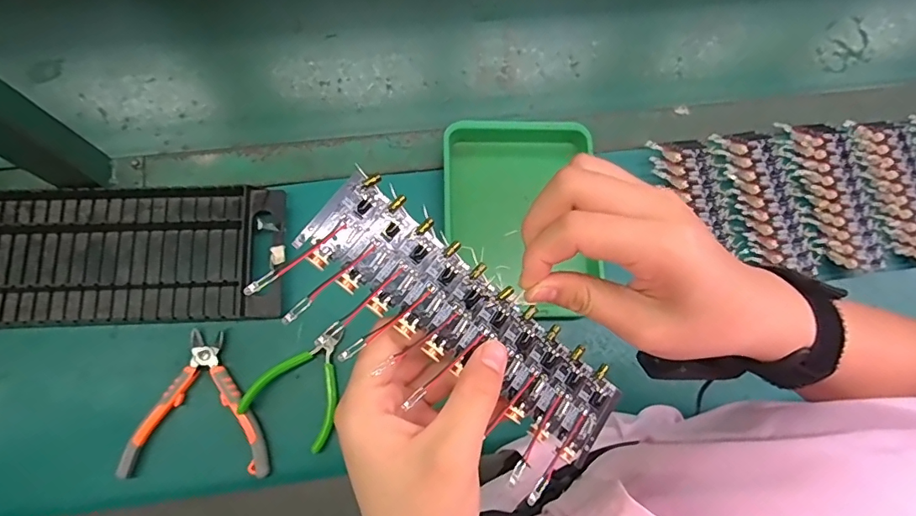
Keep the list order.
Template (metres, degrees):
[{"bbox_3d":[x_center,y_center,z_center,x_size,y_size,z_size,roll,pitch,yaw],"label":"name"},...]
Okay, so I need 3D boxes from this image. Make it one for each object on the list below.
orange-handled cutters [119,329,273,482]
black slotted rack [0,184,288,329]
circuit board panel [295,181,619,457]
[{"bbox_3d":[-0.245,0.141,0.483,0.130,0.024,0.131,2,75,-1],"label":"orange-handled cutters"},{"bbox_3d":[-0.387,-0.004,0.494,0.412,0.030,0.137,-3,76,-2],"label":"black slotted rack"},{"bbox_3d":[0.007,0.029,0.223,0.160,0.005,0.044,39,74,-10],"label":"circuit board panel"}]

